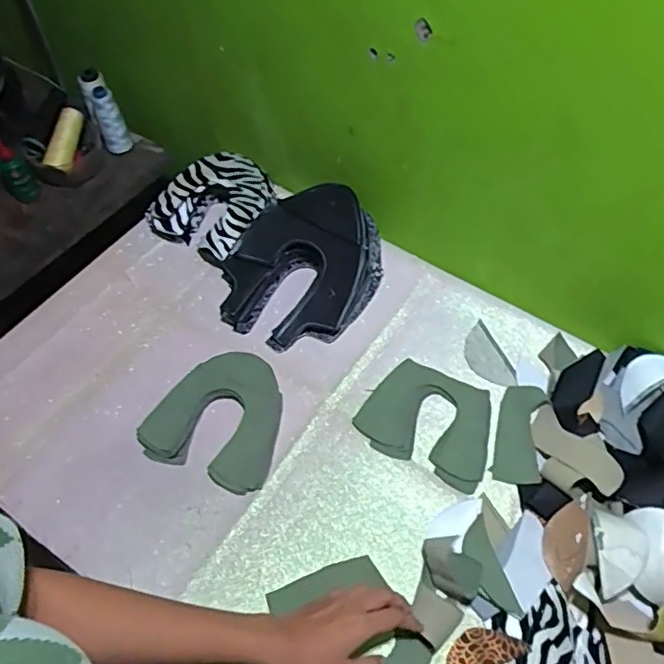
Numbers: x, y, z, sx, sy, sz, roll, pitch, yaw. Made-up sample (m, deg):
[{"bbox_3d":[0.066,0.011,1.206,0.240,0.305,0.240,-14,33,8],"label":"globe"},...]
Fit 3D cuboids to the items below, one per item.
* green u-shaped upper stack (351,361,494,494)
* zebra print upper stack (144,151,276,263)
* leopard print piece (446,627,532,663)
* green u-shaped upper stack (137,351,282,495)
[{"bbox_3d":[0.121,0.108,0.731,0.158,0.008,0.130,22,60,15],"label":"green u-shaped upper stack"},{"bbox_3d":[-0.175,-0.190,0.895,0.166,0.083,0.164,23,60,15],"label":"zebra print upper stack"},{"bbox_3d":[0.146,0.324,0.592,0.092,0.004,0.041,-24,60,-7],"label":"leopard print piece"},{"bbox_3d":[-0.136,0.101,0.735,0.159,0.019,0.163,19,59,13],"label":"green u-shaped upper stack"}]

